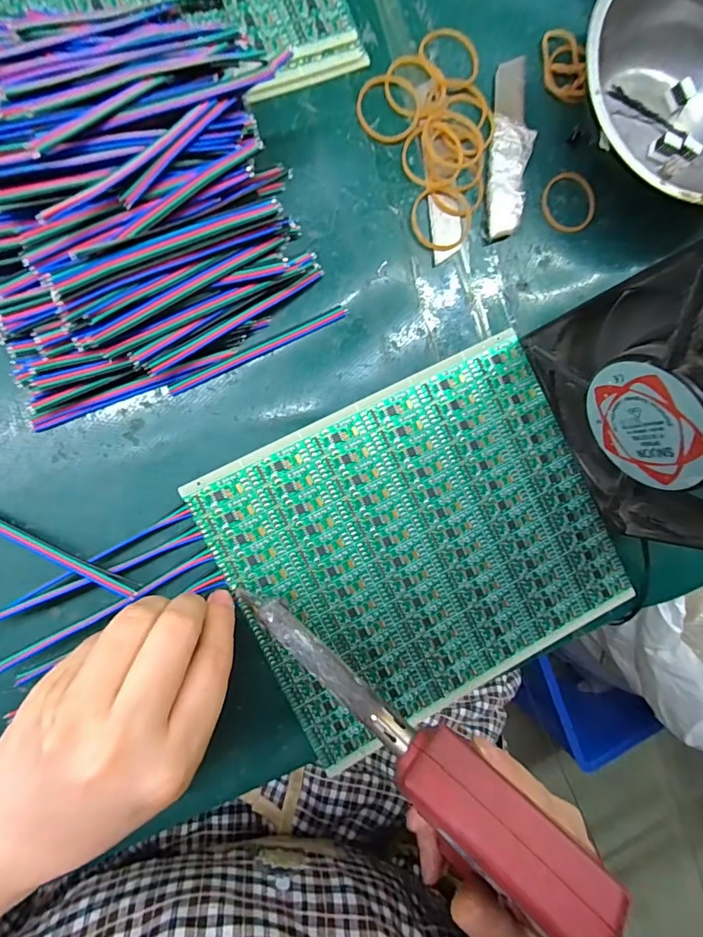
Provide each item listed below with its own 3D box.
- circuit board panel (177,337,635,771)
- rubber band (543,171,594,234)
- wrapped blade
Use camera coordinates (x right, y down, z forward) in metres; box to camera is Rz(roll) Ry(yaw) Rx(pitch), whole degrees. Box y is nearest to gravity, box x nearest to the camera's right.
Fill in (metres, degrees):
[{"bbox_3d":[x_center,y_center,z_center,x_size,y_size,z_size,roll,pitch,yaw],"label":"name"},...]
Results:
[{"bbox_3d":[0.039,0.041,0.244,0.193,0.004,0.162,-26,94,-8],"label":"circuit board panel"},{"bbox_3d":[0.123,-0.149,0.258,0.031,0.004,0.031,0,91,-10],"label":"rubber band"},{"bbox_3d":[0.086,-0.175,0.249,0.021,0.008,0.098,7,89,-10],"label":"wrapped blade"}]

